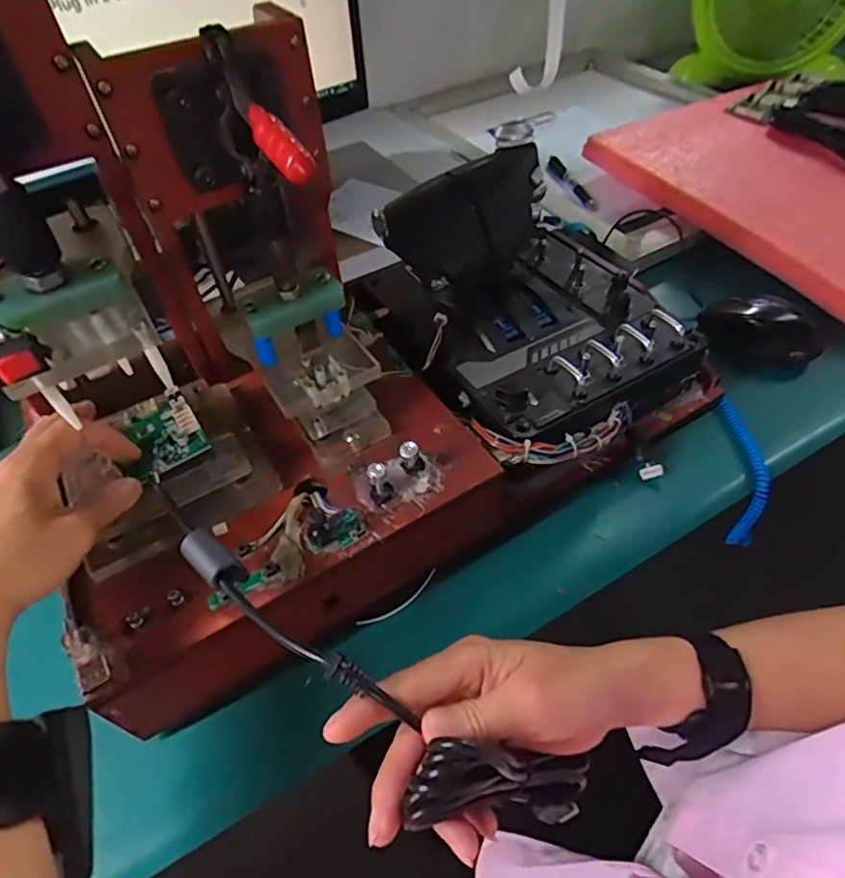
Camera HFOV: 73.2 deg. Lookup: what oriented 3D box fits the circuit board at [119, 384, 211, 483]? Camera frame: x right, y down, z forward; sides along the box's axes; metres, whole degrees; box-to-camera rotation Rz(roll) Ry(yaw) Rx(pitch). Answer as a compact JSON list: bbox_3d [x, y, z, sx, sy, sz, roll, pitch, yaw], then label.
[{"bbox_3d":[-0.153,-0.002,0.333,0.044,0.009,0.063,-27,53,-18],"label":"circuit board"}]

